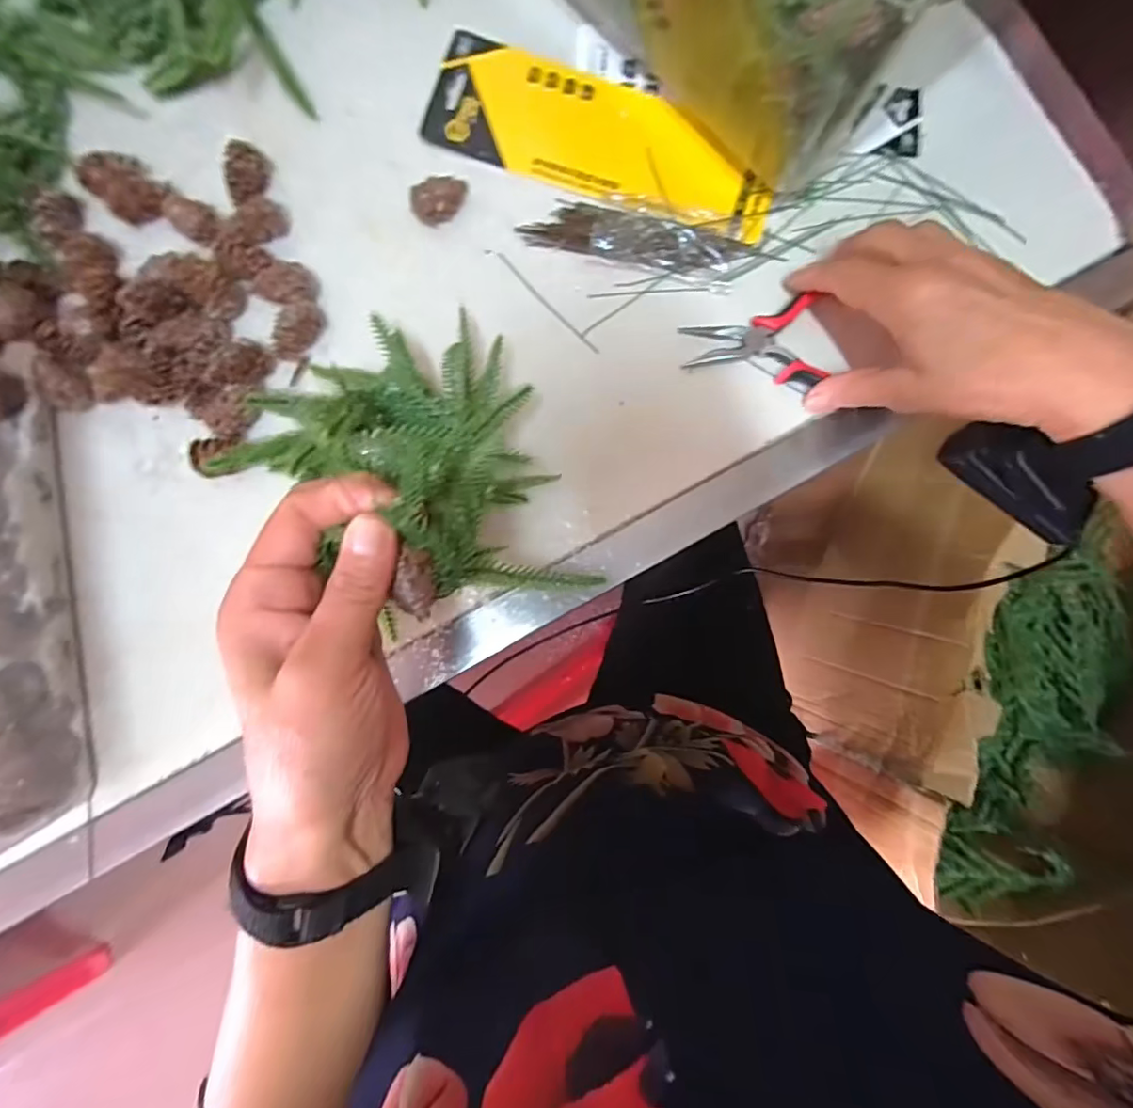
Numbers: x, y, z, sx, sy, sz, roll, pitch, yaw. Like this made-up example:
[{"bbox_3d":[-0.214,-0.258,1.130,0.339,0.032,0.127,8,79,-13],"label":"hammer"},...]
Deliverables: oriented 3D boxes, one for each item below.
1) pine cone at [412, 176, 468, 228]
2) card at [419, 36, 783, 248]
[{"bbox_3d":[-0.076,-0.216,0.333,0.036,0.018,0.017,-27,85,-5],"label":"pine cone"},{"bbox_3d":[0.025,-0.262,0.343,0.217,0.008,0.080,20,87,1],"label":"card"}]

